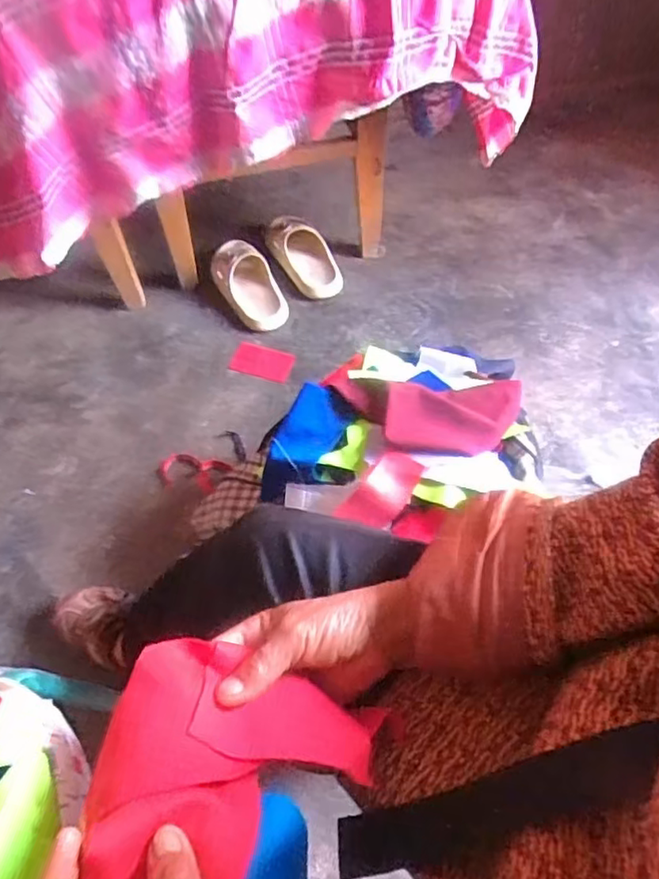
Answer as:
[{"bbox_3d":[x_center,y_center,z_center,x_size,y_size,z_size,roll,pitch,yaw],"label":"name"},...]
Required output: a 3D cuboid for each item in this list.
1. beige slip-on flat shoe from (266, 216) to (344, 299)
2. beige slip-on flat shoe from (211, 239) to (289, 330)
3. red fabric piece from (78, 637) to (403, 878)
[{"bbox_3d":[-0.050,-0.347,1.162,0.096,0.063,0.206,-23,59,-13],"label":"beige slip-on flat shoe"},{"bbox_3d":[-0.147,-0.280,1.126,0.095,0.057,0.205,-25,59,-14],"label":"beige slip-on flat shoe"},{"bbox_3d":[-0.048,0.176,0.330,0.141,0.076,0.118,14,58,10],"label":"red fabric piece"}]

